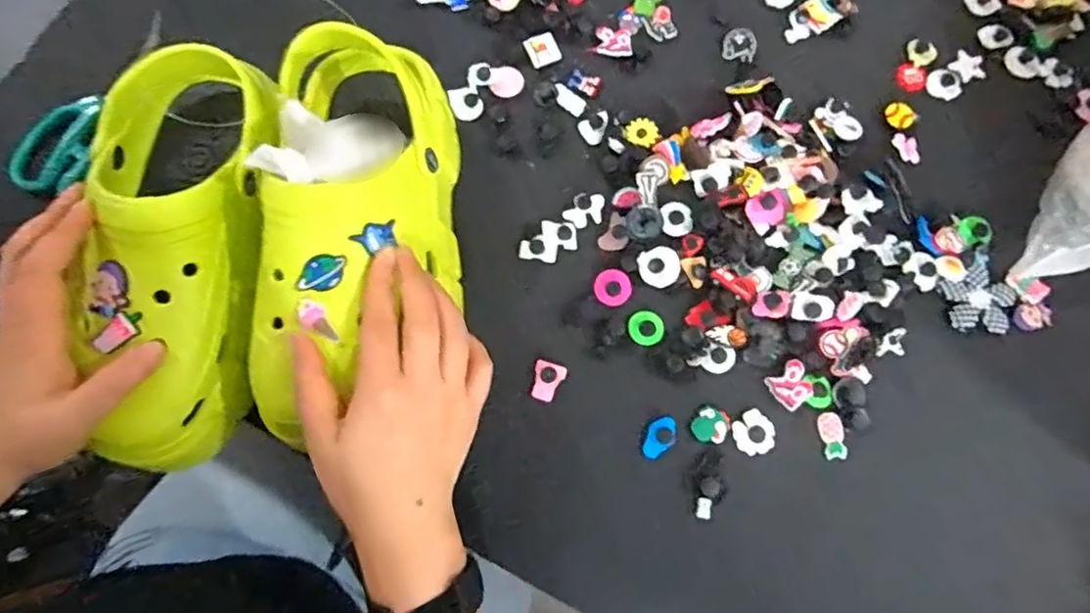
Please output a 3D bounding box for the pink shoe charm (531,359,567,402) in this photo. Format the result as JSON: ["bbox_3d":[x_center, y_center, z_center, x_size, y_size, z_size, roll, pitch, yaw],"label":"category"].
[{"bbox_3d":[0.002,0.051,0.412,0.021,0.008,0.027,13,74,2],"label":"pink shoe charm"}]

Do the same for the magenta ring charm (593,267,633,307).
[{"bbox_3d":[0.049,-0.014,0.432,0.027,0.005,0.027,0,74,-1],"label":"magenta ring charm"}]

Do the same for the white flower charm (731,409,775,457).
[{"bbox_3d":[0.142,0.085,0.406,0.028,0.008,0.028,0,74,-1],"label":"white flower charm"}]

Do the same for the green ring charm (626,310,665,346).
[{"bbox_3d":[0.072,0.015,0.427,0.025,0.004,0.025,0,74,-1],"label":"green ring charm"}]

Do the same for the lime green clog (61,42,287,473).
[{"bbox_3d":[-0.223,-0.038,0.352,0.104,0.076,0.247,-1,82,-2],"label":"lime green clog"}]

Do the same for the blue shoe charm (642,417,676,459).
[{"bbox_3d":[0.077,0.088,0.405,0.029,0.004,0.019,-38,78,-11],"label":"blue shoe charm"}]

